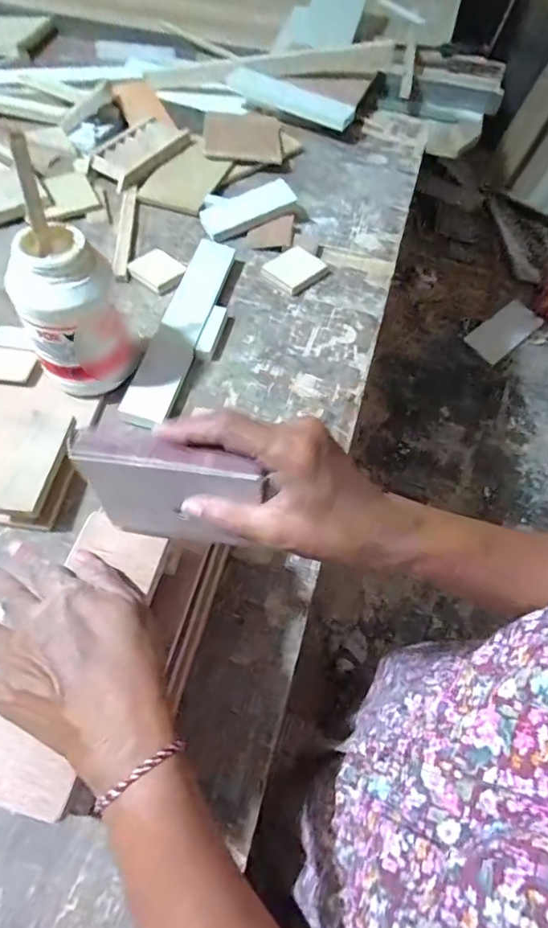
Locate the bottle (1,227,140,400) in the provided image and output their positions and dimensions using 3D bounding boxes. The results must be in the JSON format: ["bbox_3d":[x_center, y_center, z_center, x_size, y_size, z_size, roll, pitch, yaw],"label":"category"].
[{"bbox_3d":[-0.197,-0.149,0.492,0.094,0.142,0.076,-26,63,-20],"label":"bottle"}]

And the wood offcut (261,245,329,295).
[{"bbox_3d":[0.031,-0.277,0.699,0.070,0.013,0.083,40,63,19],"label":"wood offcut"}]

